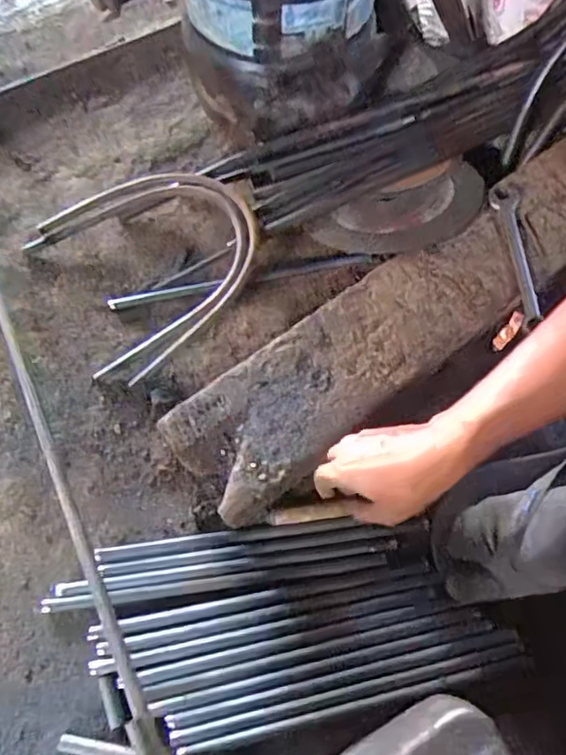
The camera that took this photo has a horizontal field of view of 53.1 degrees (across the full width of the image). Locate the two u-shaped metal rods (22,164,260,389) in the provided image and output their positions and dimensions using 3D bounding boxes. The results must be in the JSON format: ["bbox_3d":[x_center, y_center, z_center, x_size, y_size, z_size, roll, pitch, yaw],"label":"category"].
[{"bbox_3d":[-0.145,-0.143,0.656,0.241,0.044,0.236,-32,68,-17],"label":"two u-shaped metal rods"}]

